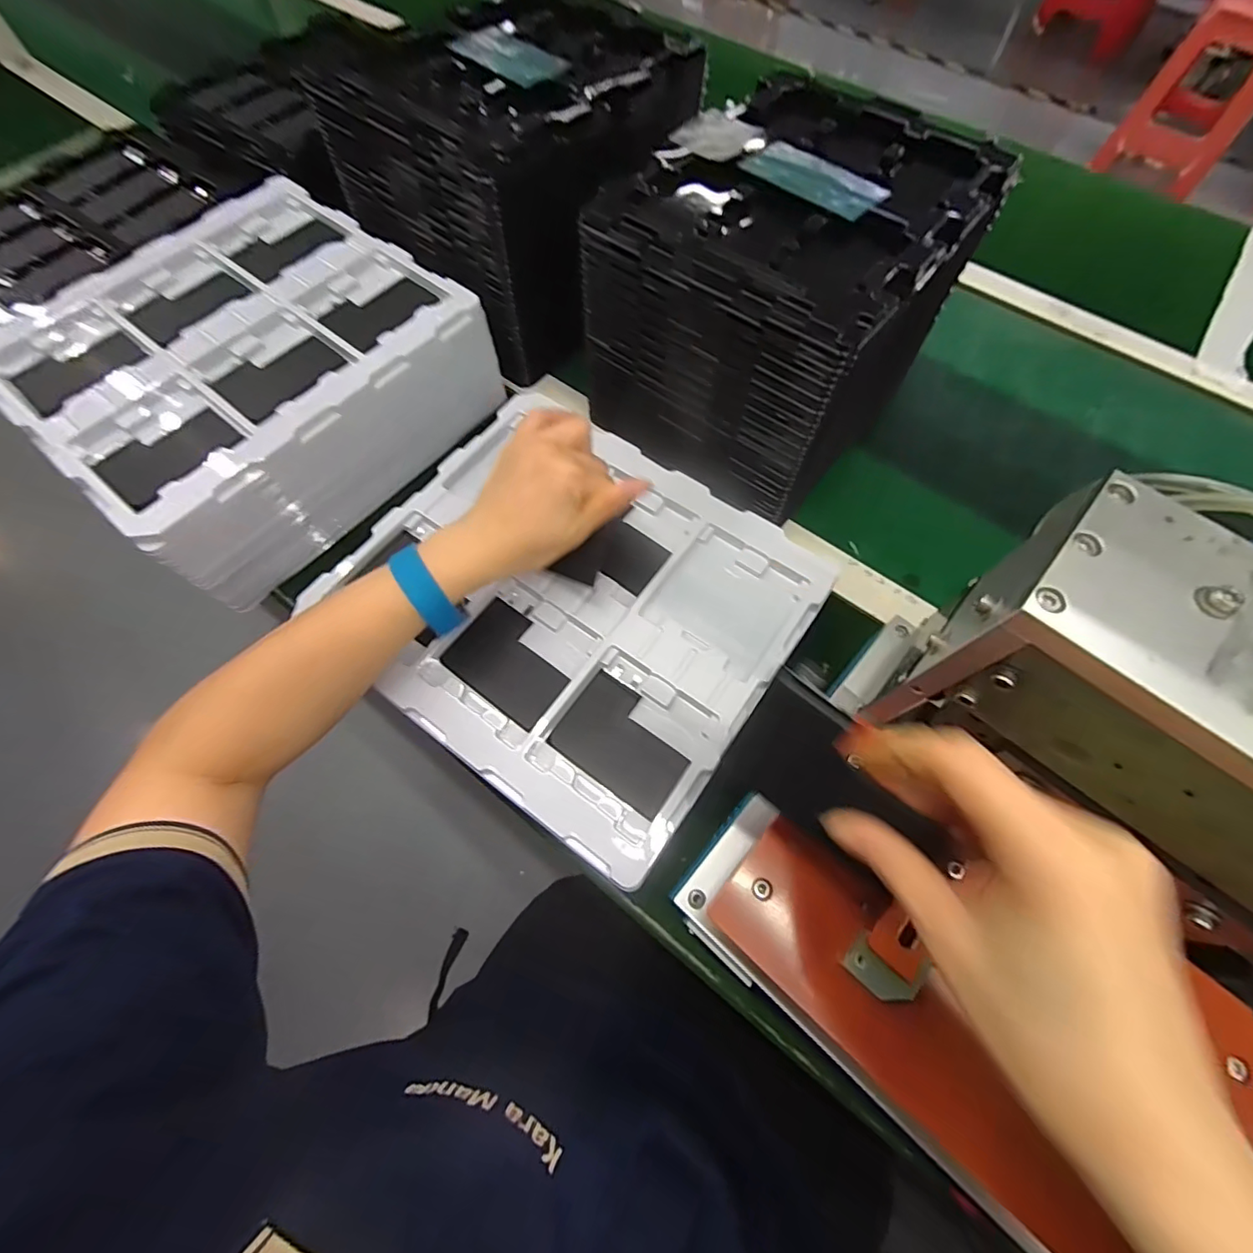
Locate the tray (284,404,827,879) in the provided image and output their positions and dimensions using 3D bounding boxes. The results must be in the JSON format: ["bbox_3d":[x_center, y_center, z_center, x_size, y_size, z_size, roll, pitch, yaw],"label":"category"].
[{"bbox_3d":[-0.043,-0.025,0.404,0.316,0.022,0.272,34,71,13],"label":"tray"}]

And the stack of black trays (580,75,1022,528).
[{"bbox_3d":[0.136,-0.278,0.463,0.214,0.192,0.281,36,72,14],"label":"stack of black trays"}]

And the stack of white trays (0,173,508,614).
[{"bbox_3d":[-0.327,-0.224,0.484,0.281,0.105,0.313,38,72,15],"label":"stack of white trays"}]

